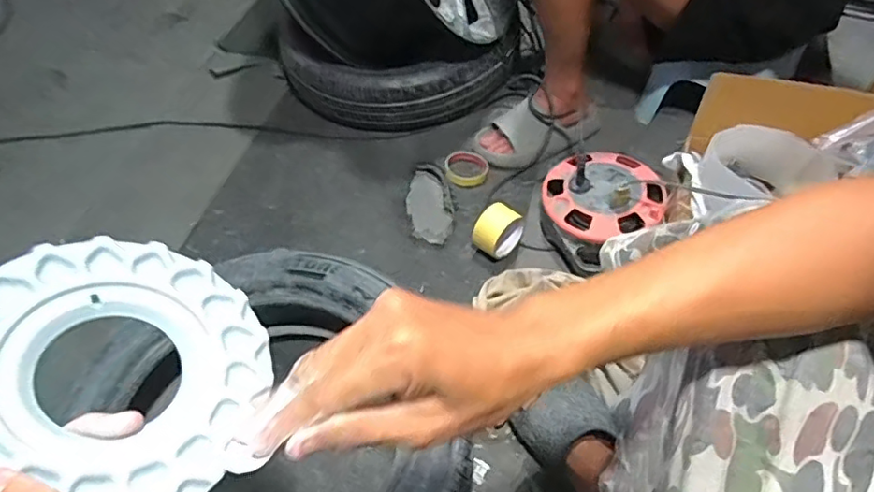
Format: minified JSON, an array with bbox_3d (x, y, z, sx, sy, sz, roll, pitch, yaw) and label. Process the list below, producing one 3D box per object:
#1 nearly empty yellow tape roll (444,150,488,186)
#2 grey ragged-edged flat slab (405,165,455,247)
[{"bbox_3d":[0.057,-0.155,1.131,0.086,0.019,0.073,21,56,18],"label":"nearly empty yellow tape roll"},{"bbox_3d":[-0.015,-0.084,1.099,0.082,0.013,0.204,-10,53,-5],"label":"grey ragged-edged flat slab"}]

